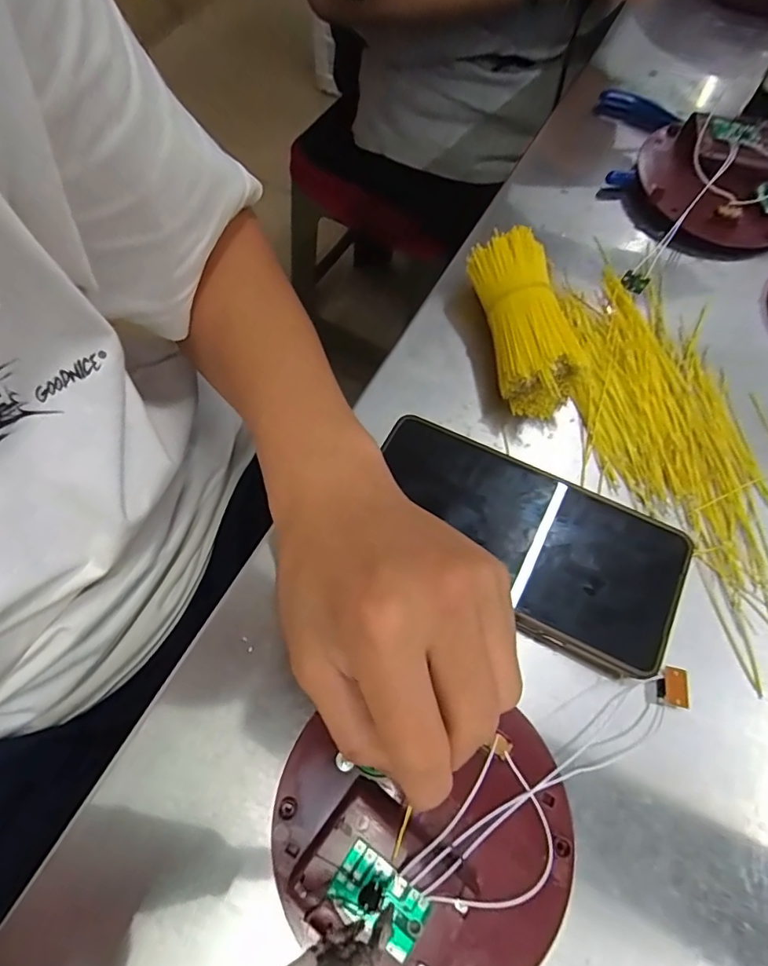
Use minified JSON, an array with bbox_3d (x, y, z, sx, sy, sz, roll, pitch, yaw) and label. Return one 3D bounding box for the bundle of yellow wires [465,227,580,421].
[{"bbox_3d":[0.083,-0.097,0.294,0.044,0.032,0.106,-6,69,-6],"label":"bundle of yellow wires"}]

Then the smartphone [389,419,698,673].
[{"bbox_3d":[0.066,0.026,0.255,0.156,0.016,0.079,27,69,7],"label":"smartphone"}]

